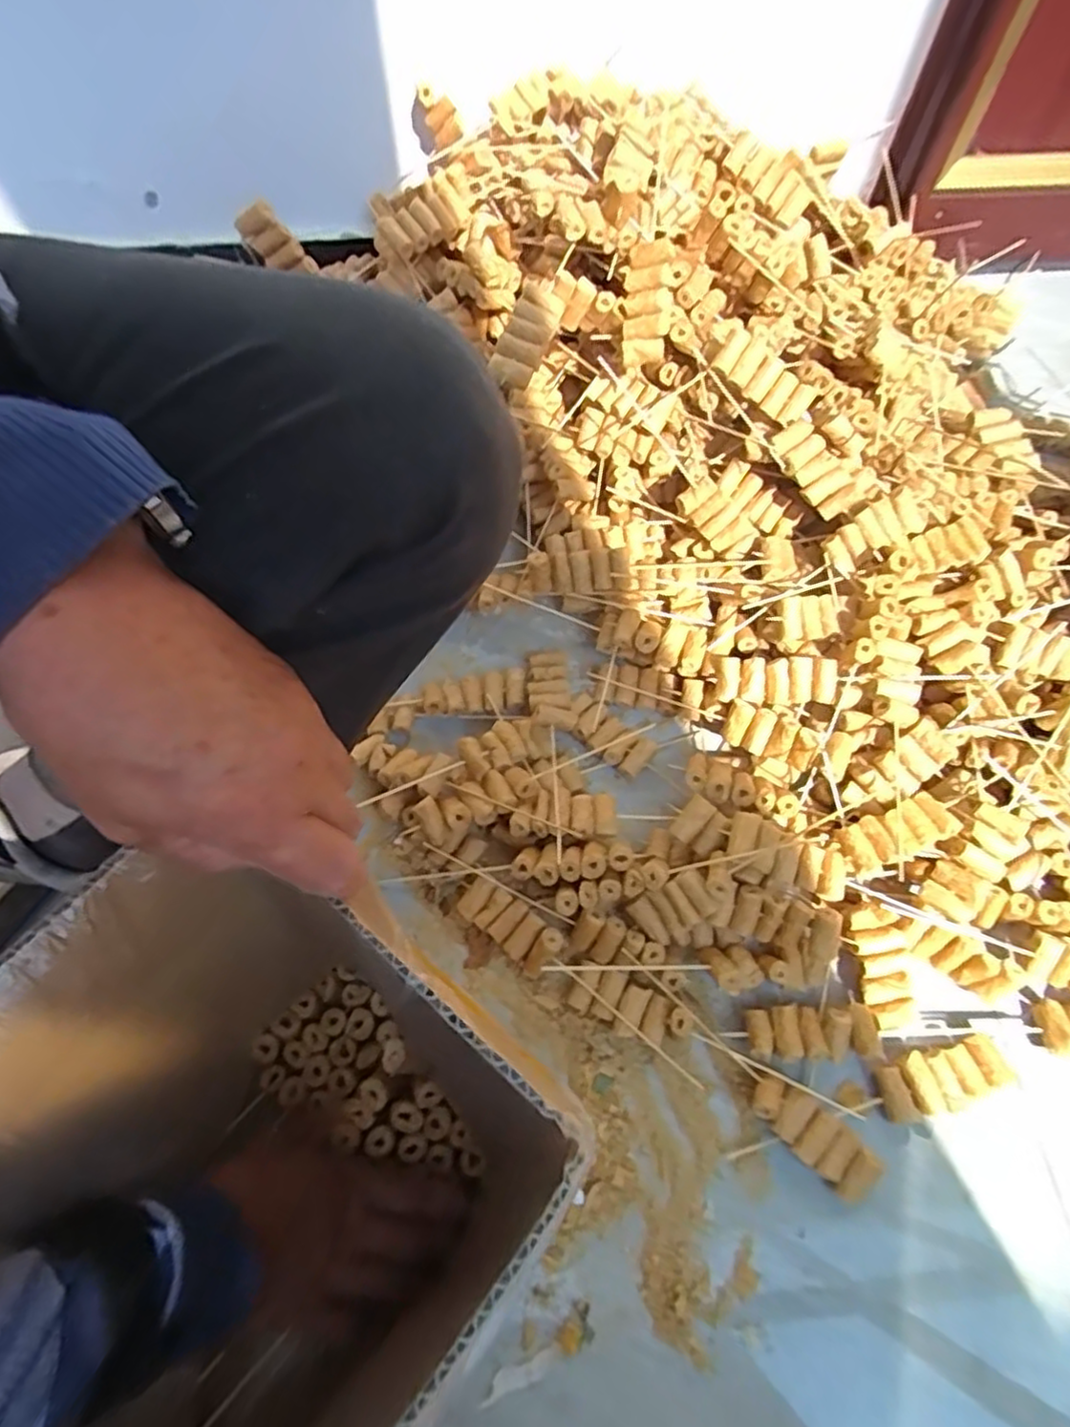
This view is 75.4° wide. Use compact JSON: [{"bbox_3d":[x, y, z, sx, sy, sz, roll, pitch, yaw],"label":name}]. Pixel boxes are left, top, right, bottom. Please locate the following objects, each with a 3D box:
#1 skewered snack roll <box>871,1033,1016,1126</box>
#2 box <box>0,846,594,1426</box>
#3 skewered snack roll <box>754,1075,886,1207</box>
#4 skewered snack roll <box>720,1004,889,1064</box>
[{"bbox_3d":[0.300,0.270,0.512,0.094,0.016,0.040,-12,65,-7],"label":"skewered snack roll"},{"bbox_3d":[-0.172,0.269,0.308,0.200,0.279,0.375,36,70,16],"label":"box"},{"bbox_3d":[0.196,0.297,0.487,0.095,0.028,0.036,37,69,16],"label":"skewered snack roll"},{"bbox_3d":[0.200,0.238,0.516,0.109,0.024,0.037,0,64,-1],"label":"skewered snack roll"}]

